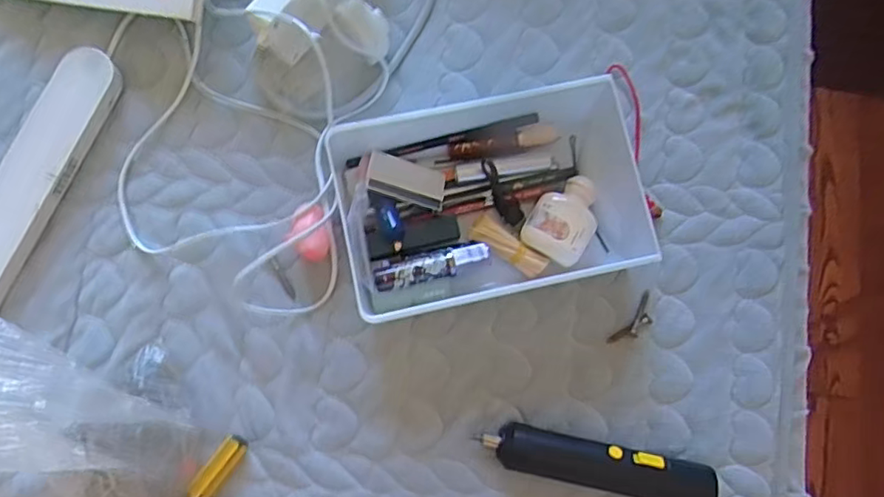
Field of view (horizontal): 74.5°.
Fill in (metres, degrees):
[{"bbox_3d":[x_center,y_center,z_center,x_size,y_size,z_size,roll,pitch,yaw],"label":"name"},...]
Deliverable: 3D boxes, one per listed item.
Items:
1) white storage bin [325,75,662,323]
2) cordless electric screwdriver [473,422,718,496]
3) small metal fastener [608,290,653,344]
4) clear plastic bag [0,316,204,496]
[{"bbox_3d":[0.044,-0.045,0.453,0.246,0.059,0.158,-11,84,-7],"label":"white storage bin"},{"bbox_3d":[0.120,0.166,0.447,0.172,0.031,0.035,13,84,-3],"label":"cordless electric screwdriver"},{"bbox_3d":[0.159,0.060,0.477,0.018,0.004,0.053,40,81,1],"label":"small metal fastener"},{"bbox_3d":[-0.261,0.113,0.376,0.201,0.112,0.079,37,81,0],"label":"clear plastic bag"}]

